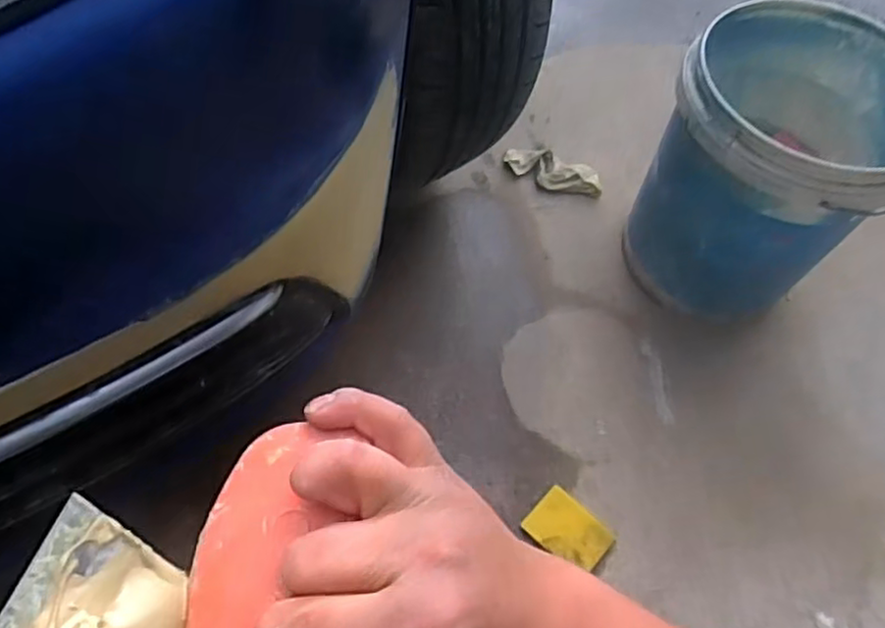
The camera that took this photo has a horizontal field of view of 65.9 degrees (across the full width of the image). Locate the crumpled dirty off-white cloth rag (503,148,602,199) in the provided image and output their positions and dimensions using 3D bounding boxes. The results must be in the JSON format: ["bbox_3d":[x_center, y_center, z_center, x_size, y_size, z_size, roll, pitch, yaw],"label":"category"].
[{"bbox_3d":[0.190,-0.244,1.179,0.172,0.027,0.062,26,63,12],"label":"crumpled dirty off-white cloth rag"}]

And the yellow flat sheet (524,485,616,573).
[{"bbox_3d":[0.164,0.281,0.878,0.102,0.011,0.076,42,68,11],"label":"yellow flat sheet"}]

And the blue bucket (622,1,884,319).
[{"bbox_3d":[0.444,-0.199,0.964,0.303,0.351,0.289,-39,73,-20],"label":"blue bucket"}]

